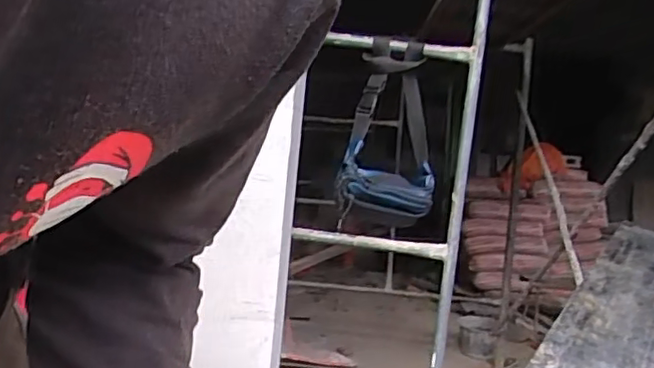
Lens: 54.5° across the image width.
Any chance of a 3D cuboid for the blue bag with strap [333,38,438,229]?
[{"bbox_3d":[0.131,-0.101,1.334,0.204,0.351,0.143,6,3,7],"label":"blue bag with strap"}]

